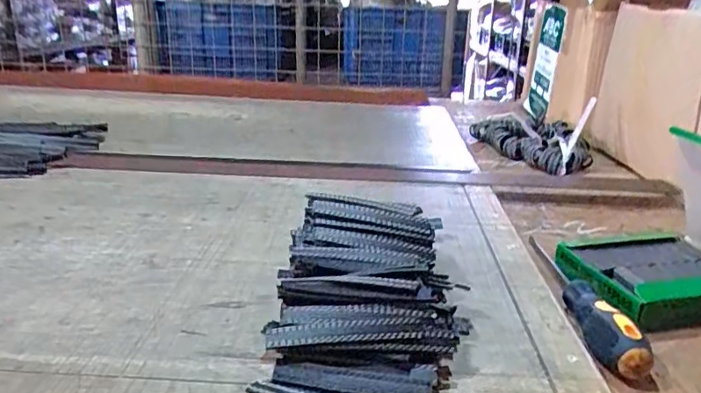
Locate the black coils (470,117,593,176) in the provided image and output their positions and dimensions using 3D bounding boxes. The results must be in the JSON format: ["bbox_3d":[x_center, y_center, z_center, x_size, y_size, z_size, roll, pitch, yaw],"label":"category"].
[{"bbox_3d":[0.281,-0.084,0.872,0.147,0.035,0.210,2,20,2],"label":"black coils"}]

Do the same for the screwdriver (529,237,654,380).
[{"bbox_3d":[0.181,0.078,0.435,0.027,0.026,0.171,0,20,-2],"label":"screwdriver"}]

